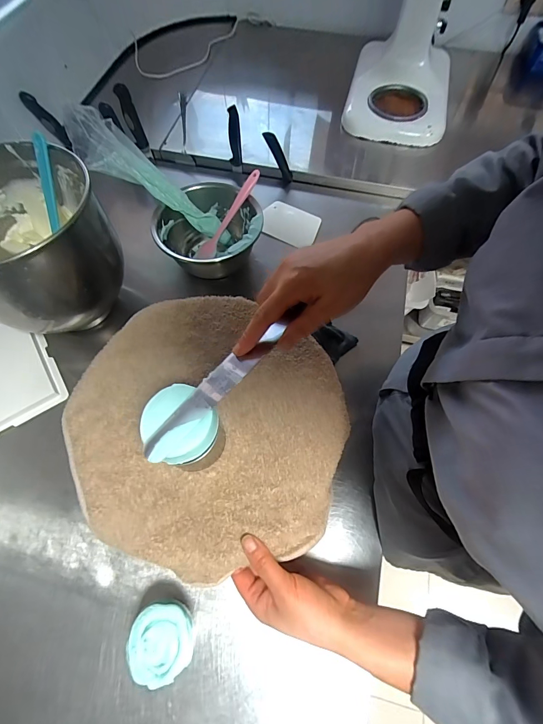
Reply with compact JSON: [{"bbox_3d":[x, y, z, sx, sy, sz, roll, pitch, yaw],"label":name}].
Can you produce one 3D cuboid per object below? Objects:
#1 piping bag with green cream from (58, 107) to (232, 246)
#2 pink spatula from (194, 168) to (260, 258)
[{"bbox_3d":[-0.194,-0.307,0.577,0.293,0.071,0.068,32,65,-20],"label":"piping bag with green cream"},{"bbox_3d":[-0.079,-0.257,0.604,0.031,0.024,0.183,48,112,20],"label":"pink spatula"}]

